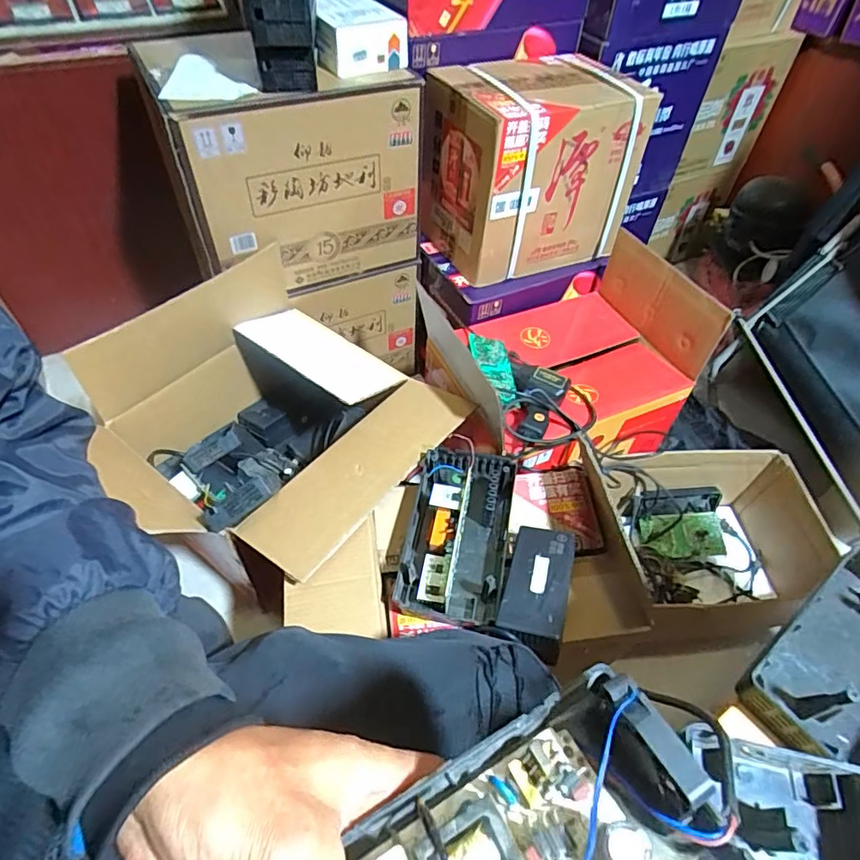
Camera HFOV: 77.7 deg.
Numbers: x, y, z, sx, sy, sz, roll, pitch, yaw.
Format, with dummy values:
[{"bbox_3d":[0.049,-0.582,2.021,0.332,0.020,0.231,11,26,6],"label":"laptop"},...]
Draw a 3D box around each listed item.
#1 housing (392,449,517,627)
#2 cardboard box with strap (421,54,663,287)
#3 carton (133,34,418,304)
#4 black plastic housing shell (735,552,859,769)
[{"bbox_3d":[0.036,0.124,0.682,0.124,0.091,0.219,11,51,6],"label":"housing"},{"bbox_3d":[0.182,-0.475,0.978,0.339,0.284,0.218,-20,54,-18],"label":"cardboard box with strap"},{"bbox_3d":[-0.259,-0.467,0.950,0.389,0.320,0.294,-24,55,-20],"label":"carton"},{"bbox_3d":[0.272,0.151,0.344,0.156,0.033,0.075,-31,58,-25],"label":"black plastic housing shell"}]

